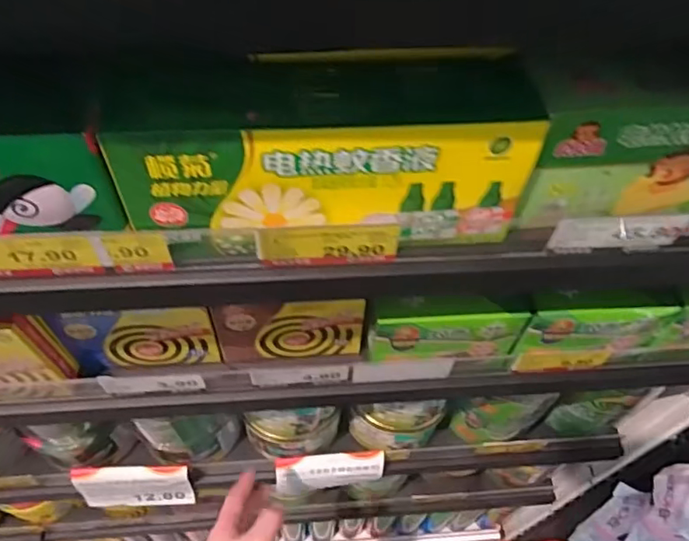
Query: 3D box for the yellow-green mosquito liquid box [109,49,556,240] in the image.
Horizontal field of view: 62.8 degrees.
[{"bbox_3d":[-0.011,-0.079,0.355,0.243,0.094,0.075,-2,55,-5],"label":"yellow-green mosquito liquid box"}]

